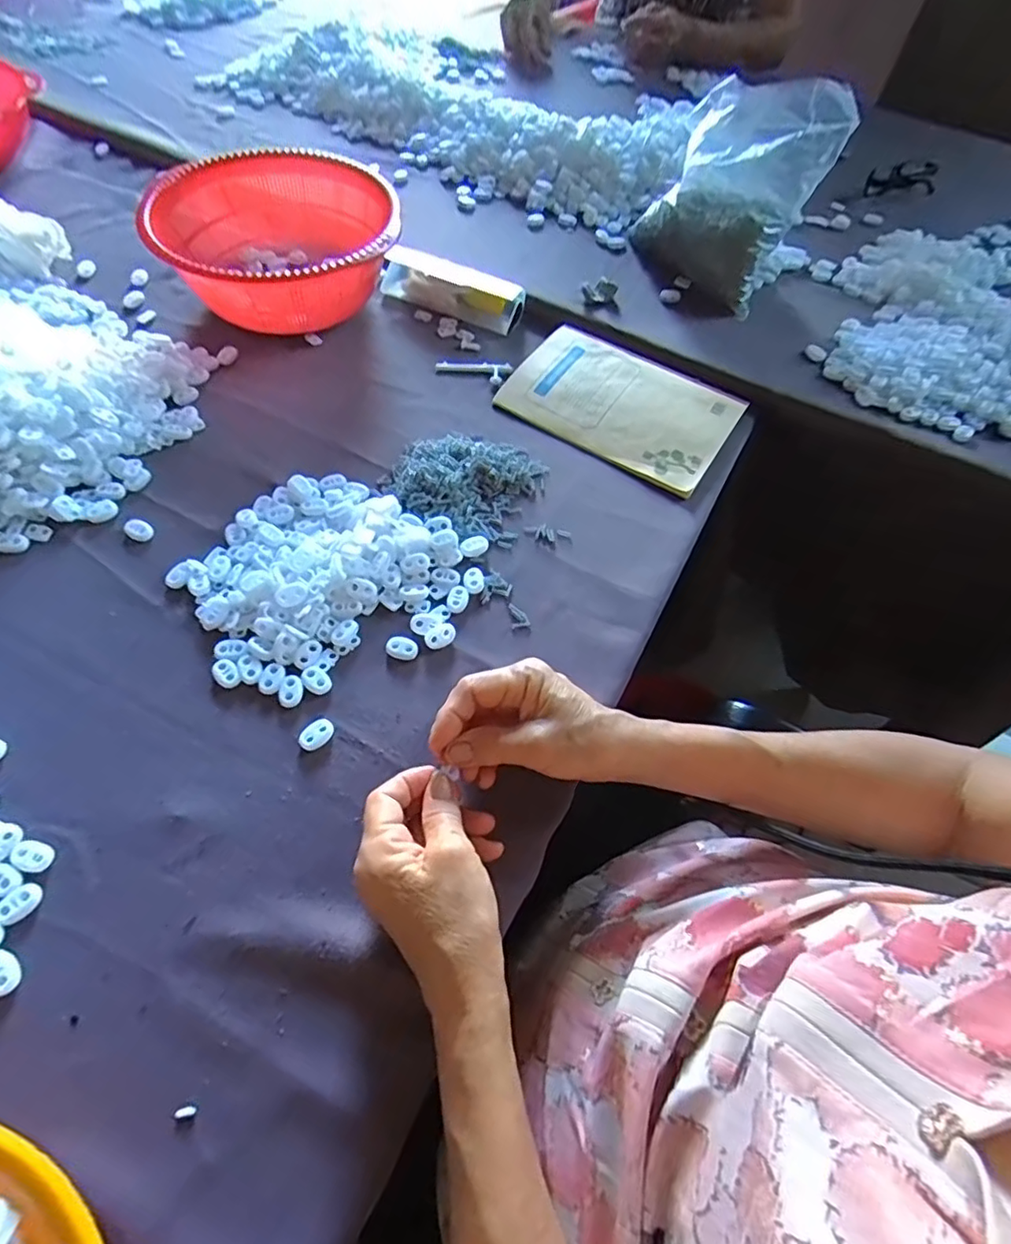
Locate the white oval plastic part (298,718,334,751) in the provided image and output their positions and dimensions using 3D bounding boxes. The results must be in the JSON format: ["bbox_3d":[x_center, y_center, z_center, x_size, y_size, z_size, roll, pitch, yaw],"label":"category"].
[{"bbox_3d":[-0.122,0.072,0.378,0.016,0.004,0.023,40,64,19],"label":"white oval plastic part"}]

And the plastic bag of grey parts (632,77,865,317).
[{"bbox_3d":[0.240,-0.462,0.612,0.165,0.151,0.167,25,60,12],"label":"plastic bag of grey parts"}]

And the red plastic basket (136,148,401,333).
[{"bbox_3d":[-0.220,-0.377,0.586,0.219,0.072,0.225,22,60,10],"label":"red plastic basket"}]

